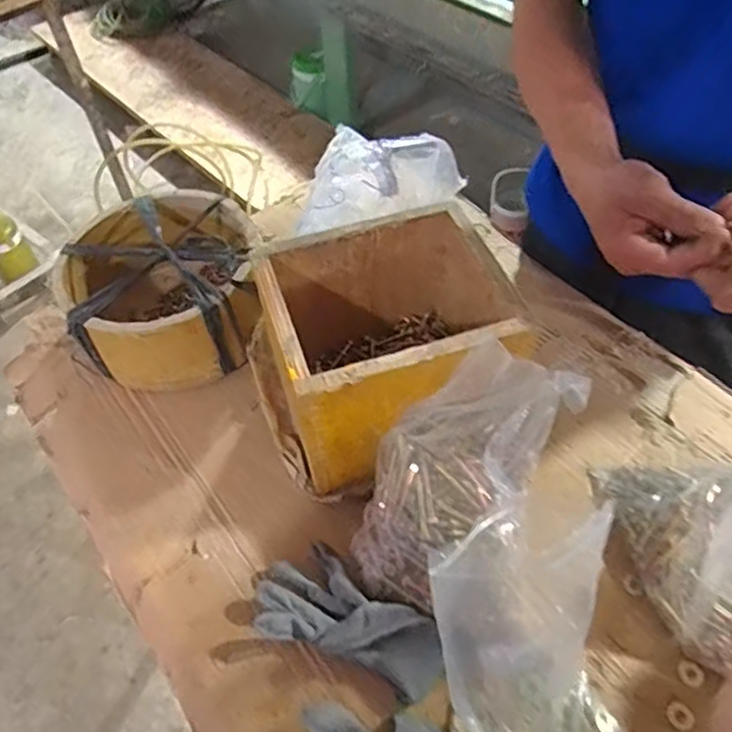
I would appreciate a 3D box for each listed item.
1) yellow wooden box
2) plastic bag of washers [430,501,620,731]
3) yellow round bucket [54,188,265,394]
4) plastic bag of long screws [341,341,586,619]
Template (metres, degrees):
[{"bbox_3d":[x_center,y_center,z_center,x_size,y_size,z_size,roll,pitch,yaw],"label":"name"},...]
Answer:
[{"bbox_3d":[0.011,-0.014,0.597,0.226,0.165,0.184,-17,53,-11],"label":"yellow wooden box"},{"bbox_3d":[0.118,0.198,0.447,0.144,0.152,0.183,9,52,9],"label":"plastic bag of washers"},{"bbox_3d":[-0.222,-0.083,0.701,0.201,0.114,0.210,-1,52,1],"label":"yellow round bucket"},{"bbox_3d":[0.076,0.084,0.525,0.115,0.100,0.249,39,87,28],"label":"plastic bag of long screws"}]

